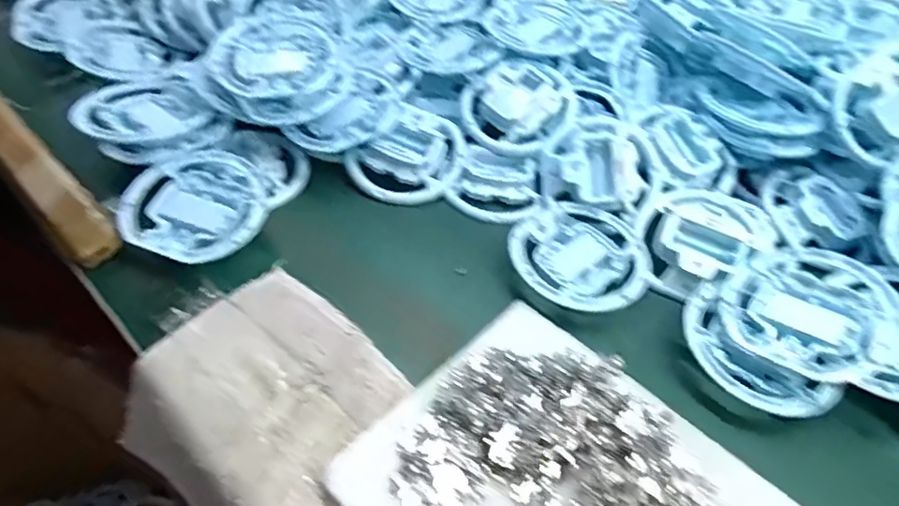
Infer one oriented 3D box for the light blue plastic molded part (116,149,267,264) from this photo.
[{"bbox_3d":[-0.198,-0.038,0.452,0.102,0.020,0.106,-7,51,-11],"label":"light blue plastic molded part"}]

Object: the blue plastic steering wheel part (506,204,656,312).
[{"bbox_3d":[0.102,0.001,0.452,0.106,0.013,0.102,2,50,-3],"label":"blue plastic steering wheel part"}]

